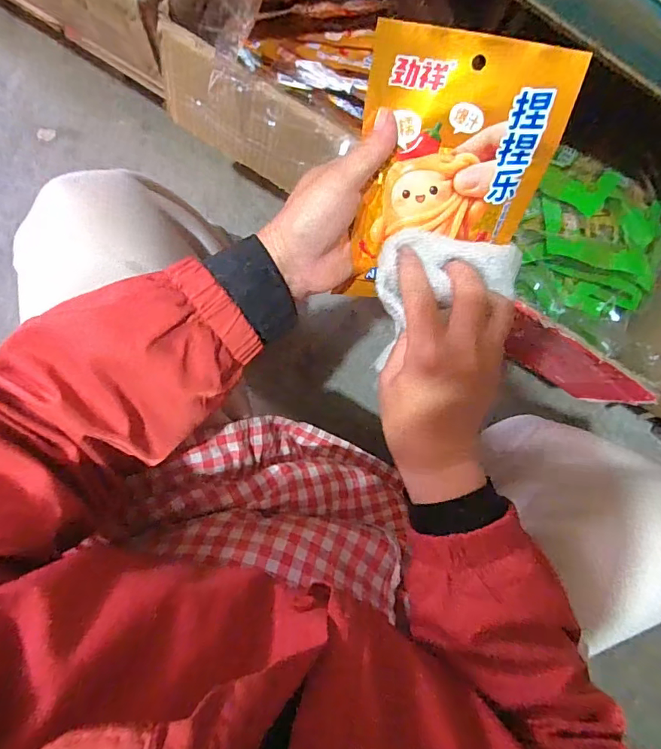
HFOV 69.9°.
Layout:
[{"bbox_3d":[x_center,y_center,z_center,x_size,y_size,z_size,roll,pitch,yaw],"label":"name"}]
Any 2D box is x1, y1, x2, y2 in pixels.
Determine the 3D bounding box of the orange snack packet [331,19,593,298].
[{"bbox_3d":[0.076,-0.124,0.305,0.116,0.015,0.154,9,119,1],"label":"orange snack packet"}]

